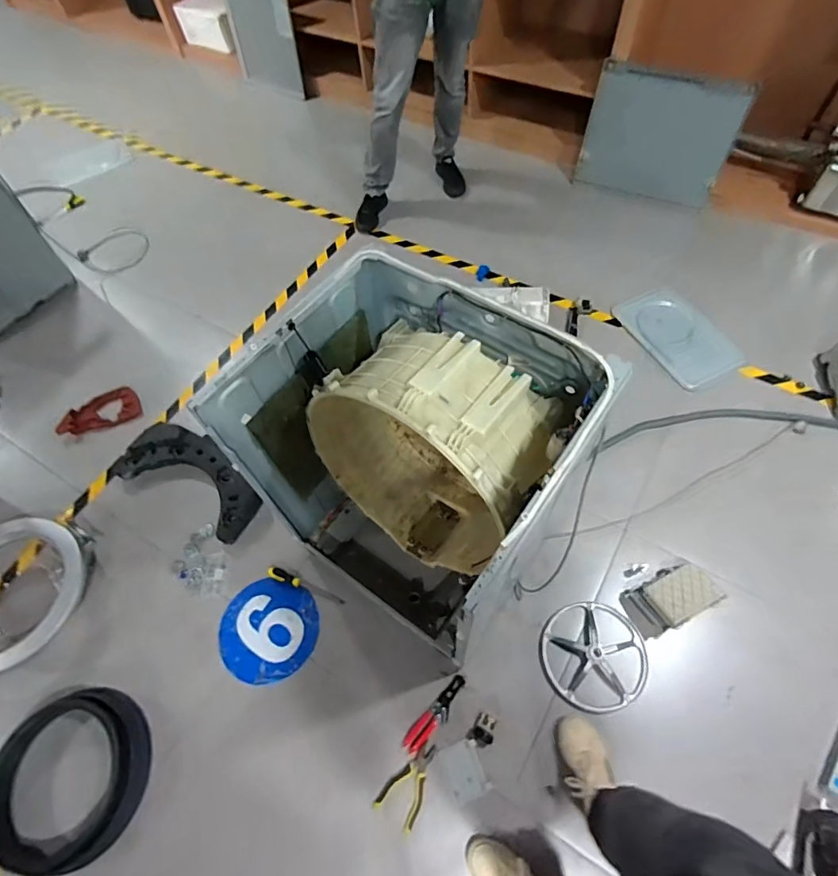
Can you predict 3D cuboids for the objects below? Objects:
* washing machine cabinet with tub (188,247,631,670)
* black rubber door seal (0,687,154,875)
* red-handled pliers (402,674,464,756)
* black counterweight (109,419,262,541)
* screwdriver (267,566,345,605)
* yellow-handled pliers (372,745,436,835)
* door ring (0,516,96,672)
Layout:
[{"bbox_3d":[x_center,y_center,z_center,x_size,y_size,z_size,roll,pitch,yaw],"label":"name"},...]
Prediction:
[{"bbox_3d":[0.002,0.094,1.168,0.601,0.795,0.538,32,68,18],"label":"washing machine cabinet with tub"},{"bbox_3d":[-0.873,0.846,1.220,0.365,0.061,0.375,-1,62,2],"label":"black rubber door seal"},{"bbox_3d":[0.046,0.717,1.268,0.051,0.010,0.216,41,71,21],"label":"red-handled pliers"},{"bbox_3d":[-0.755,0.116,1.614,0.519,0.057,0.237,26,67,15],"label":"black counterweight"},{"bbox_3d":[-0.338,0.441,1.446,0.261,0.027,0.033,22,66,13],"label":"screwdriver"},{"bbox_3d":[-0.018,0.848,1.204,0.099,0.014,0.182,30,68,17],"label":"yellow-handled pliers"},{"bbox_3d":[-1.194,0.434,1.406,0.364,0.136,0.438,15,64,10],"label":"door ring"}]

